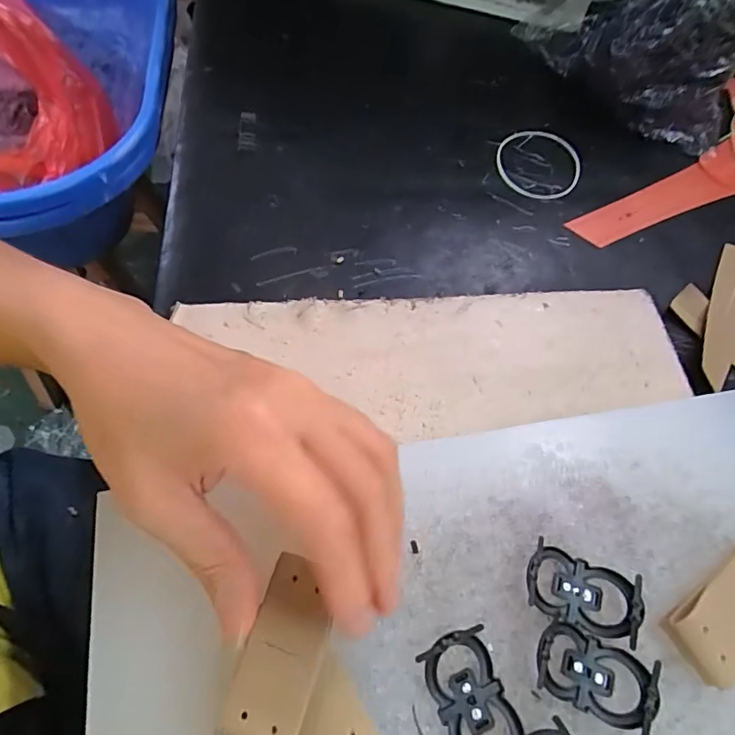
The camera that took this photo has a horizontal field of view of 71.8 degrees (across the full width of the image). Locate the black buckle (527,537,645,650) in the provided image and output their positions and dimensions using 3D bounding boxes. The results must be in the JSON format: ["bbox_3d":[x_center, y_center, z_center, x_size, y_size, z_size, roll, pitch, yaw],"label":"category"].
[{"bbox_3d":[0.089,0.093,0.212,0.048,0.012,0.027,20,62,7],"label":"black buckle"}]

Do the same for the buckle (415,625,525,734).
[{"bbox_3d":[0.040,0.125,0.190,0.027,0.011,0.047,-18,64,-13],"label":"buckle"}]

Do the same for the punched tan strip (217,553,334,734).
[{"bbox_3d":[-0.030,0.102,0.181,0.027,0.006,0.056,16,62,5],"label":"punched tan strip"}]

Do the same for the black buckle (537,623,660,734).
[{"bbox_3d":[0.088,0.119,0.198,0.047,0.013,0.026,22,62,8],"label":"black buckle"}]

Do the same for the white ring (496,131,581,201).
[{"bbox_3d":[0.137,-0.164,0.406,0.066,0.006,0.075,34,65,14],"label":"white ring"}]

